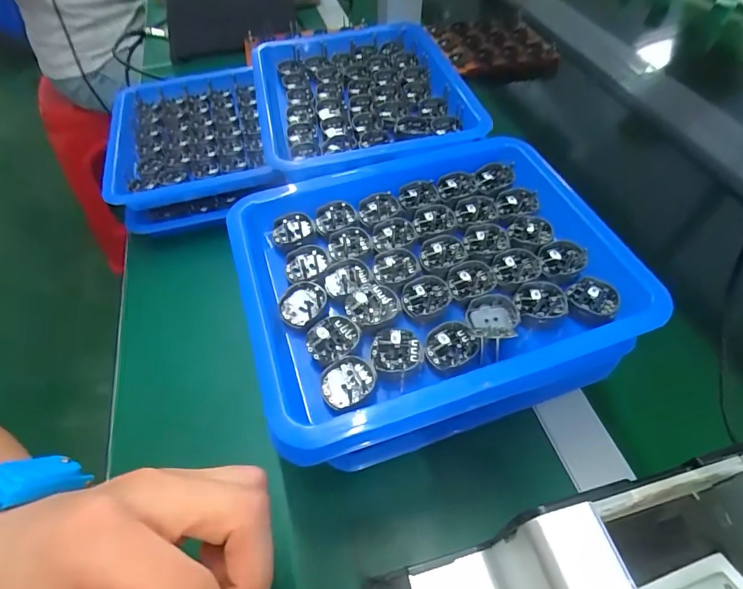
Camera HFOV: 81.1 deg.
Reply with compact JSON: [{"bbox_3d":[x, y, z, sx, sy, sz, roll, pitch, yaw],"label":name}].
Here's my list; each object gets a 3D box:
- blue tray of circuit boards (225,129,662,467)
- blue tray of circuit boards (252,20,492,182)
[{"bbox_3d":[0.034,-0.011,0.270,0.224,0.047,0.183,-16,55,-12],"label":"blue tray of circuit boards"},{"bbox_3d":[-0.014,-0.183,0.387,0.172,0.036,0.234,-10,54,-8],"label":"blue tray of circuit boards"}]

